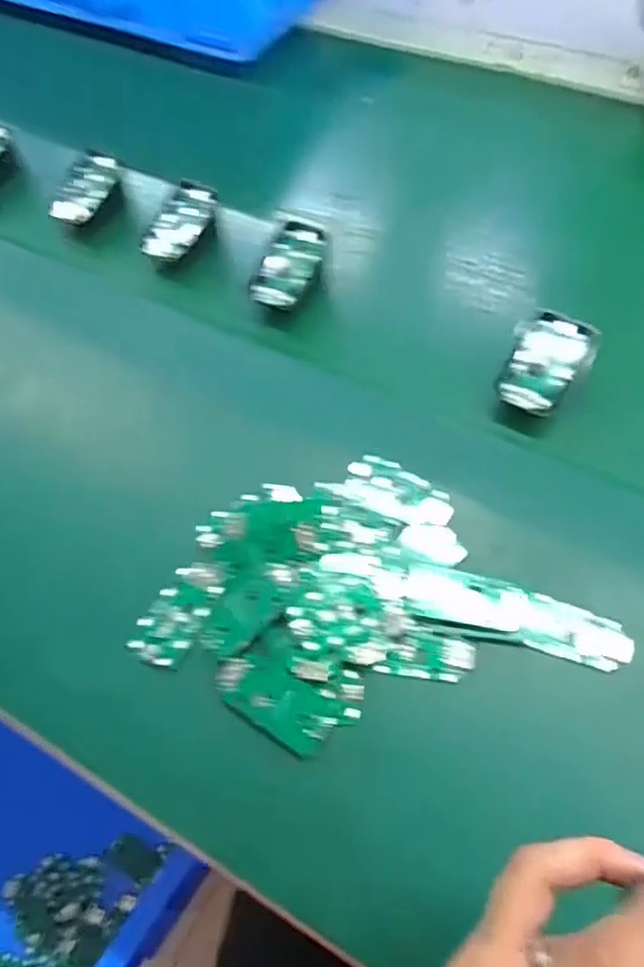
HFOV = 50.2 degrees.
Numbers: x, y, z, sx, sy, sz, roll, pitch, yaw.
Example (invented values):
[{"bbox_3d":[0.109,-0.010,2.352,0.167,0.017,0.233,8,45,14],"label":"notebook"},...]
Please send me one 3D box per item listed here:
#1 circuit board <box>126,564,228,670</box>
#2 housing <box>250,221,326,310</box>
[{"bbox_3d":[-0.086,0.077,0.413,0.035,0.009,0.066,28,66,17],"label":"circuit board"},{"bbox_3d":[-0.026,-0.165,0.527,0.044,0.031,0.069,17,63,12],"label":"housing"}]

